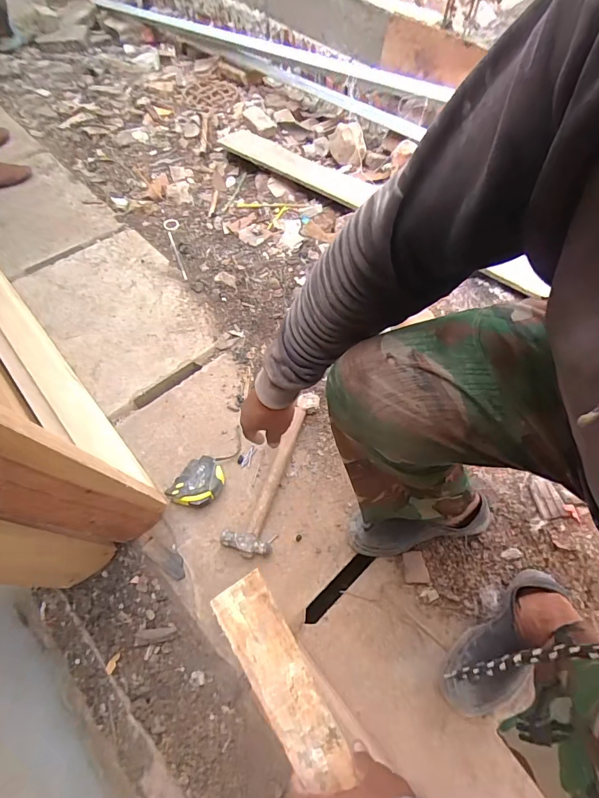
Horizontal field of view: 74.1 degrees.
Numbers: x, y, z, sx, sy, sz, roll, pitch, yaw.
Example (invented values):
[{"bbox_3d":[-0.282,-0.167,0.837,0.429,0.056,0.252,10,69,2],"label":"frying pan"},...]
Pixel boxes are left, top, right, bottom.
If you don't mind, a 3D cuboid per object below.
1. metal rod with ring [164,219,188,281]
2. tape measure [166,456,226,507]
[{"bbox_3d":[-0.376,-0.473,1.239,0.046,0.012,0.288,-18,62,-10],"label":"metal rod with ring"},{"bbox_3d":[-0.216,0.178,0.832,0.118,0.048,0.093,-26,64,-16],"label":"tape measure"}]

